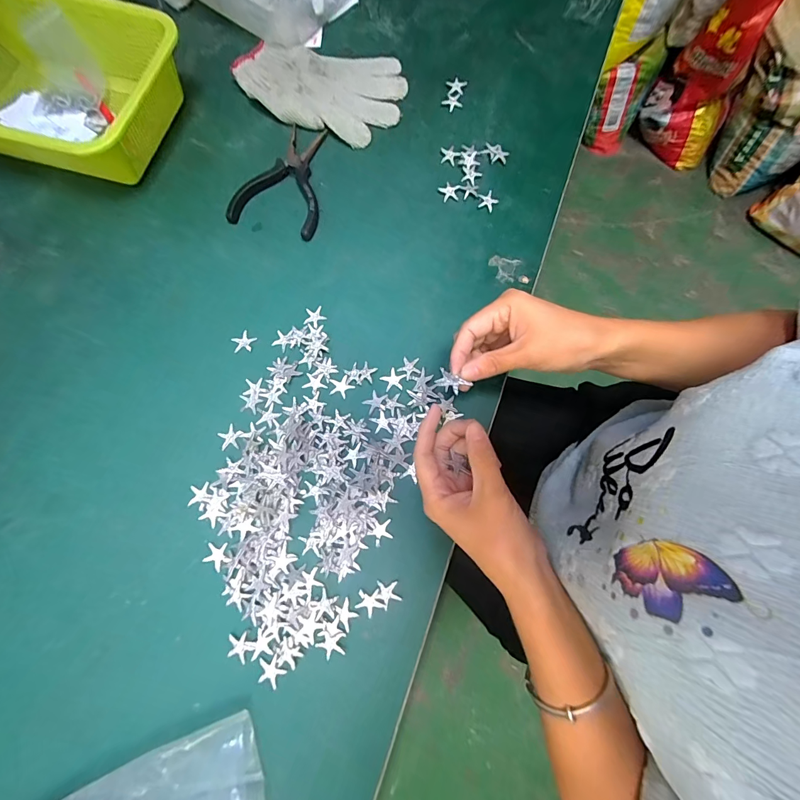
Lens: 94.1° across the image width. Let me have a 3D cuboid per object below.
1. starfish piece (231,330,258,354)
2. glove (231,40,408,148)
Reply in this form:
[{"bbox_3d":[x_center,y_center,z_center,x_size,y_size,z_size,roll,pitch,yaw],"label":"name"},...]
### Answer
[{"bbox_3d":[-0.157,-0.059,0.375,0.024,0.004,0.023,0,75,0],"label":"starfish piece"},{"bbox_3d":[-0.092,-0.390,0.455,0.199,0.018,0.137,23,76,6],"label":"glove"}]

